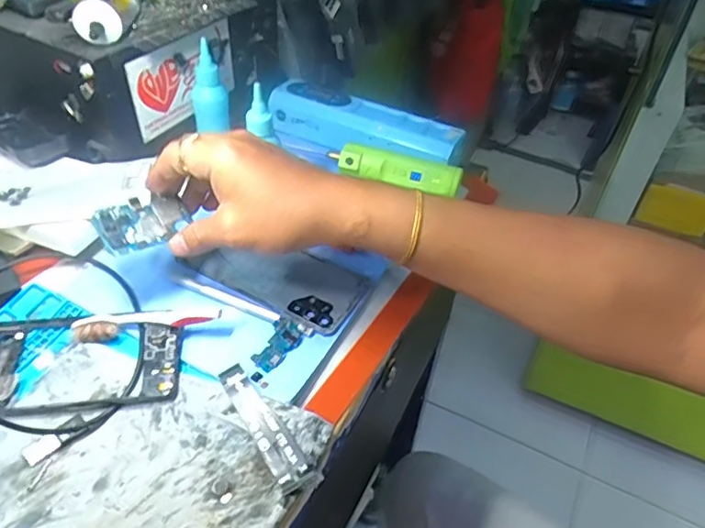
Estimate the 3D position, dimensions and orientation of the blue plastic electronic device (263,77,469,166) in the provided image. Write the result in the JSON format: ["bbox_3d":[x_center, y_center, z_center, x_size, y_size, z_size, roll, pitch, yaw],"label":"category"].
[{"bbox_3d":[0.008,-0.145,0.590,0.205,0.038,0.054,22,46,18],"label":"blue plastic electronic device"}]

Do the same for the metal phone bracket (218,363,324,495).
[{"bbox_3d":[-0.058,0.104,0.364,0.022,0.010,0.098,-26,51,-29],"label":"metal phone bracket"}]

